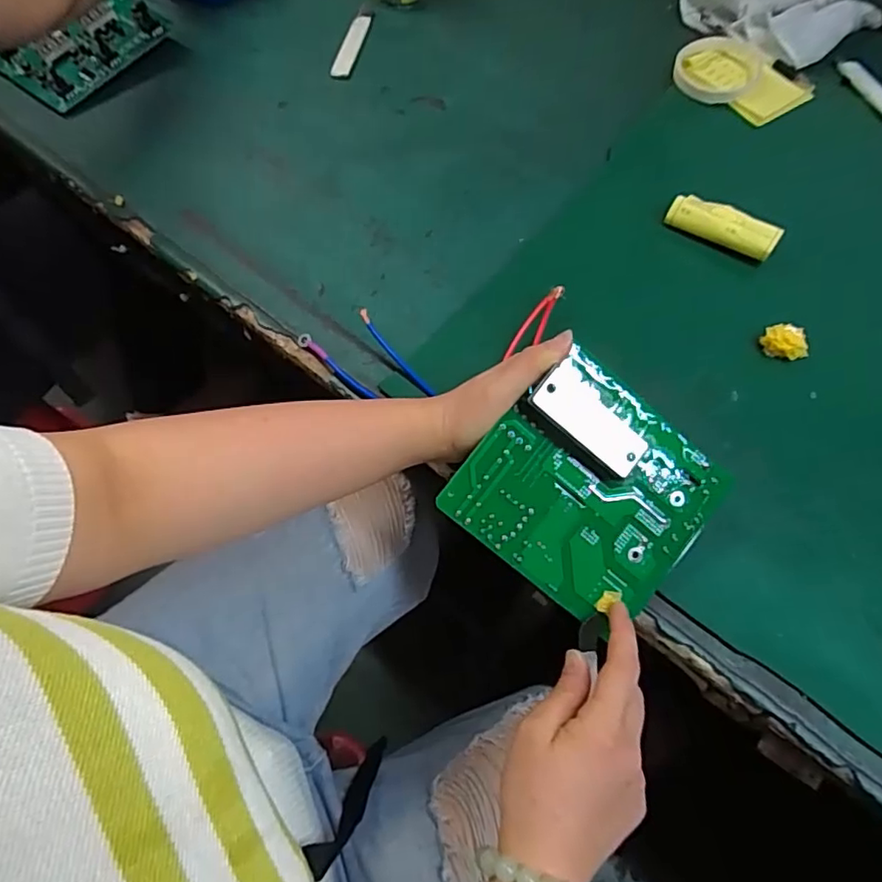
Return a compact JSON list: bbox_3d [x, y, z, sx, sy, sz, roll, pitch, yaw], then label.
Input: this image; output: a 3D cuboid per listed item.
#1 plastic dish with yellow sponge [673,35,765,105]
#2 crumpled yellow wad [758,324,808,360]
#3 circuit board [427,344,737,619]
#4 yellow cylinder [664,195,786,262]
[{"bbox_3d":[0.303,-0.408,0.648,0.086,0.022,0.089,0,64,1],"label":"plastic dish with yellow sponge"},{"bbox_3d":[0.286,-0.081,0.491,0.033,0.018,0.024,3,64,2],"label":"crumpled yellow wad"},{"bbox_3d":[0.099,0.035,0.384,0.154,0.021,0.136,39,89,-12],"label":"circuit board"},{"bbox_3d":[0.255,-0.195,0.538,0.096,0.025,0.025,29,68,14],"label":"yellow cylinder"}]

